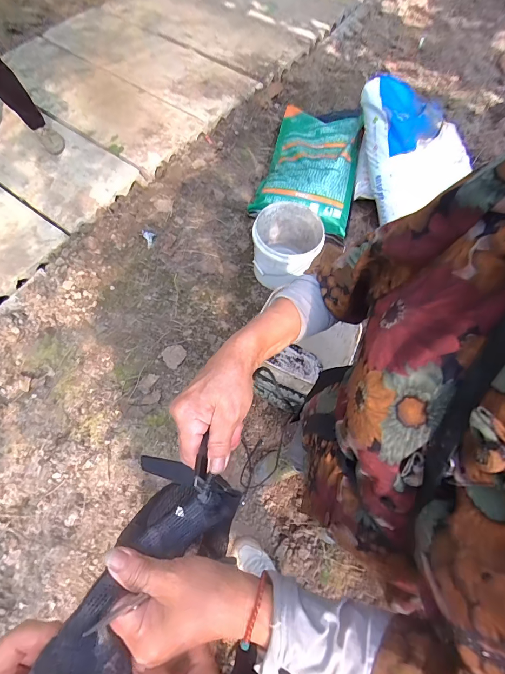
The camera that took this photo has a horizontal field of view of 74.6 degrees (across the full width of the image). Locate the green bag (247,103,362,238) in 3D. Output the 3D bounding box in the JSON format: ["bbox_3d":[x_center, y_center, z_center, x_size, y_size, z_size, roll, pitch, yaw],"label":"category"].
[{"bbox_3d":[0.294,-0.842,1.594,0.462,0.106,0.722,16,70,8],"label":"green bag"}]

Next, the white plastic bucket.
[{"bbox_3d":[0.138,-0.356,1.354,0.252,0.257,0.261,-1,68,2],"label":"white plastic bucket"}]

